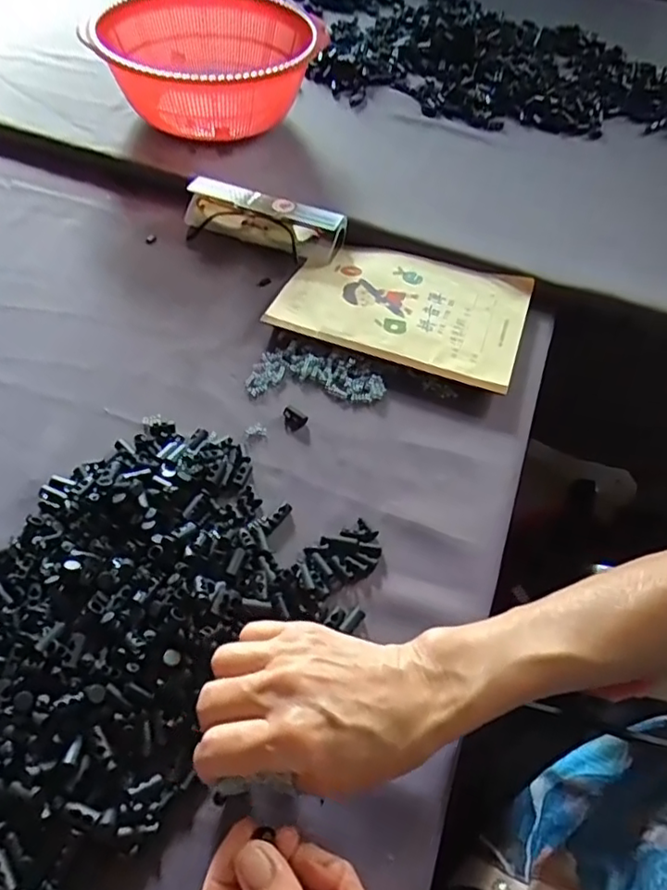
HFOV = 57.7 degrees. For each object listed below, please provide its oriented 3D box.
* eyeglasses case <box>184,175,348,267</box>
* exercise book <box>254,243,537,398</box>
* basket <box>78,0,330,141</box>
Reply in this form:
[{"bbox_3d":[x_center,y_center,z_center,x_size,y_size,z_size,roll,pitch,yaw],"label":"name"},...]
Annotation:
[{"bbox_3d":[-0.067,-0.214,0.568,0.155,0.035,0.043,21,55,11],"label":"eyeglasses case"},{"bbox_3d":[0.061,-0.120,0.525,0.201,0.015,0.135,18,55,9],"label":"exercise book"},{"bbox_3d":[-0.134,-0.397,0.651,0.213,0.098,0.215,32,58,18],"label":"basket"}]

